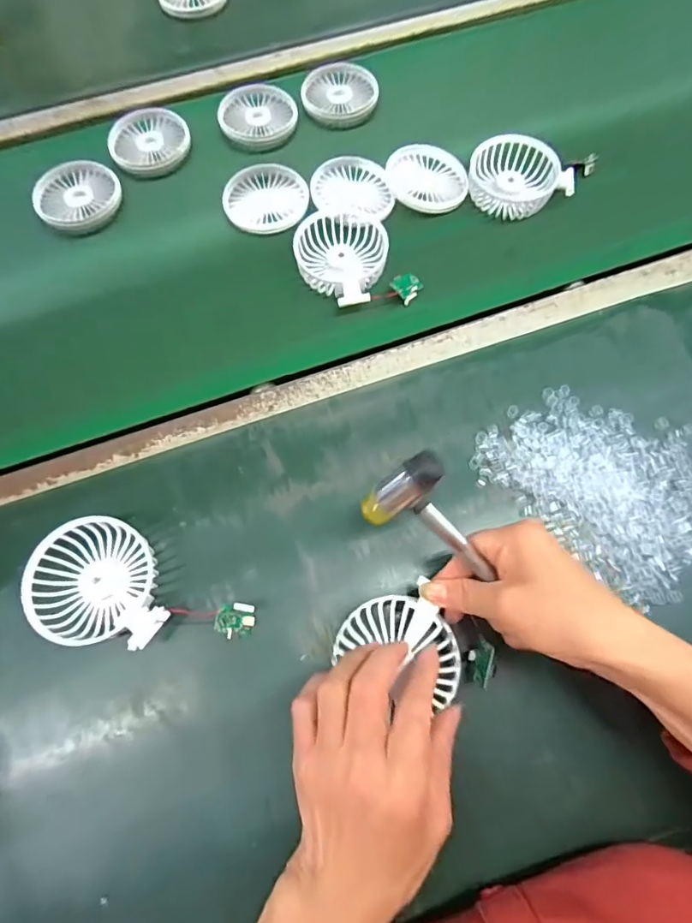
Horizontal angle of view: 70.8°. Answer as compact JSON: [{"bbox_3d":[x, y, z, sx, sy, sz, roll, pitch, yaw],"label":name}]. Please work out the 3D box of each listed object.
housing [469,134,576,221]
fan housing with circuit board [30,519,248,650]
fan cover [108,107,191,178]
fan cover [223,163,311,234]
[{"bbox_3d":[0.177,-0.296,0.506,0.094,0.031,0.084,-17,71,-6],"label":"housing"},{"bbox_3d":[-0.157,0.106,0.360,0.157,0.033,0.084,30,73,10],"label":"fan housing with circuit board"},{"bbox_3d":[-0.218,-0.356,0.542,0.086,0.014,0.089,-19,71,-7],"label":"fan cover"},{"bbox_3d":[-0.083,-0.277,0.511,0.086,0.009,0.084,-20,72,-7],"label":"fan cover"}]

